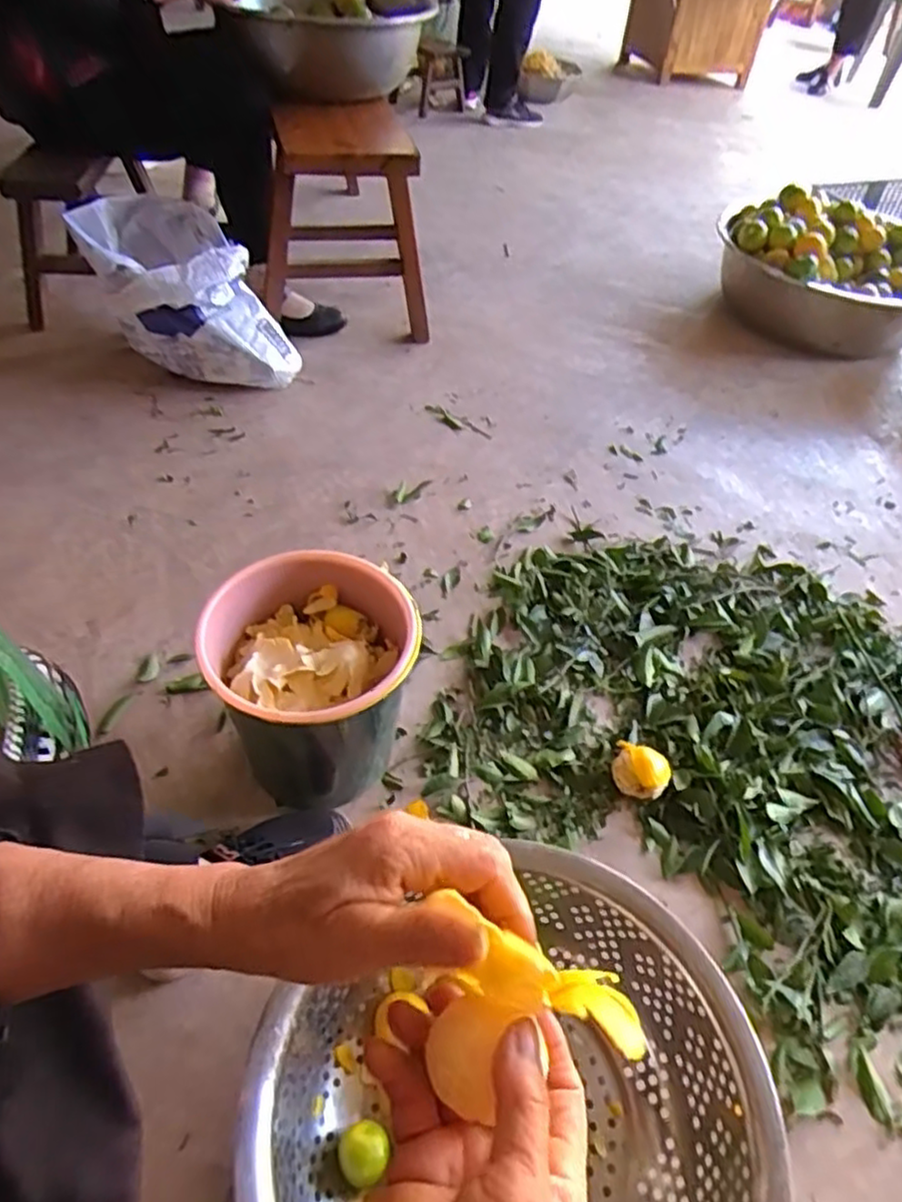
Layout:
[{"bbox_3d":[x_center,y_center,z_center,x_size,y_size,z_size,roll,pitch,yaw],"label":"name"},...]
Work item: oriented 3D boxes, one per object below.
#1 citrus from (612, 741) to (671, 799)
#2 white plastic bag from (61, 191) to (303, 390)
[{"bbox_3d":[0.238,0.213,0.897,0.070,0.055,0.064,2,48,-3],"label":"citrus"},{"bbox_3d":[-0.495,-0.569,1.349,0.306,0.305,0.273,-20,53,-21],"label":"white plastic bag"}]

